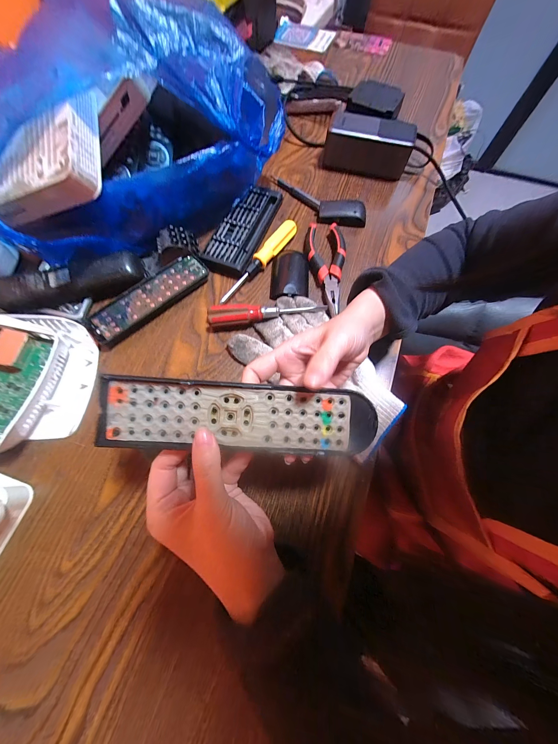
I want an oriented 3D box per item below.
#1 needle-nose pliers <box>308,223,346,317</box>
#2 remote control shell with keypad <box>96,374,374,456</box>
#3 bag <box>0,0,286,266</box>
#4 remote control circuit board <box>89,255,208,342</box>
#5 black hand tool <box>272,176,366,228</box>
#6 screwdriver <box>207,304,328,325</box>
[{"bbox_3d":[0.061,-0.137,0.328,0.047,0.021,0.140,6,70,2],"label":"needle-nose pliers"},{"bbox_3d":[-0.025,0.032,0.179,0.190,0.015,0.045,4,70,-5],"label":"remote control shell with keypad"},{"bbox_3d":[-0.177,-0.290,0.306,0.362,0.149,0.230,-28,73,-10],"label":"bag"},{"bbox_3d":[-0.159,-0.093,0.312,0.149,0.017,0.041,-42,76,-14],"label":"remote control circuit board"},{"bbox_3d":[0.055,-0.256,0.379,0.159,0.018,0.047,25,72,8],"label":"black hand tool"},{"bbox_3d":[-0.014,-0.071,0.304,0.139,0.022,0.020,-6,70,-2],"label":"screwdriver"}]

